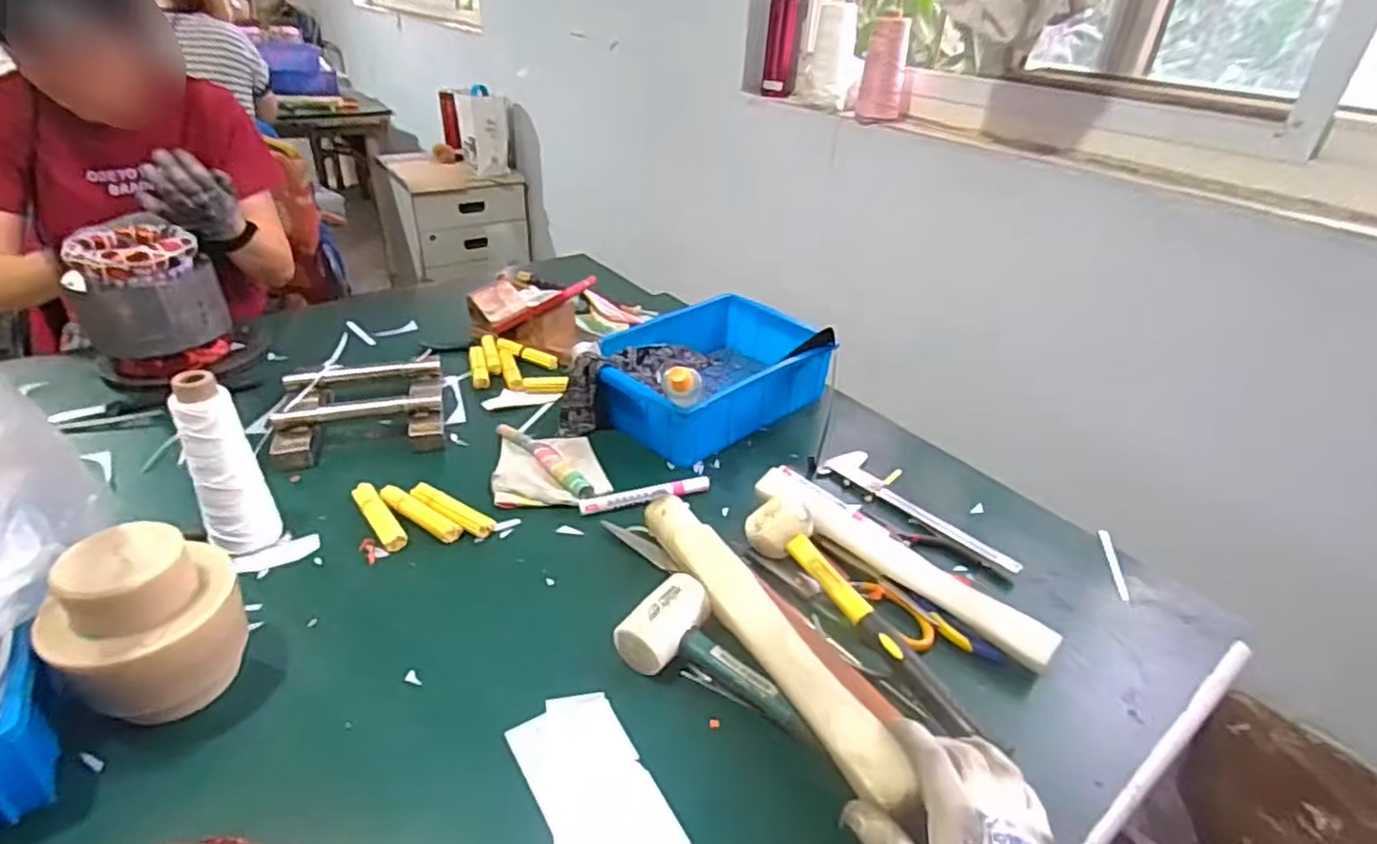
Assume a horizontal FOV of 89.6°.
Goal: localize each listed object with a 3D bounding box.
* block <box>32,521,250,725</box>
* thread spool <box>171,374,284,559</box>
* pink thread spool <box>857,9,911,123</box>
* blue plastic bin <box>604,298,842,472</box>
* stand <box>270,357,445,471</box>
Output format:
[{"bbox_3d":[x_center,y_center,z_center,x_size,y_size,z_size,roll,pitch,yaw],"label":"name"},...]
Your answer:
[{"bbox_3d":[-0.374,0.148,0.489,0.094,0.131,0.110,25,38,30],"label":"block"},{"bbox_3d":[-0.408,0.042,0.609,0.054,0.167,0.051,-6,34,-16],"label":"thread spool"},{"bbox_3d":[0.352,-0.626,1.231,0.086,0.166,0.081,13,34,14],"label":"pink thread spool"},{"bbox_3d":[0.029,-0.064,0.894,0.305,0.080,0.206,-23,41,-35],"label":"blue plastic bin"},{"bbox_3d":[-0.390,-0.023,0.828,0.185,0.039,0.174,-8,34,-18],"label":"stand"}]

